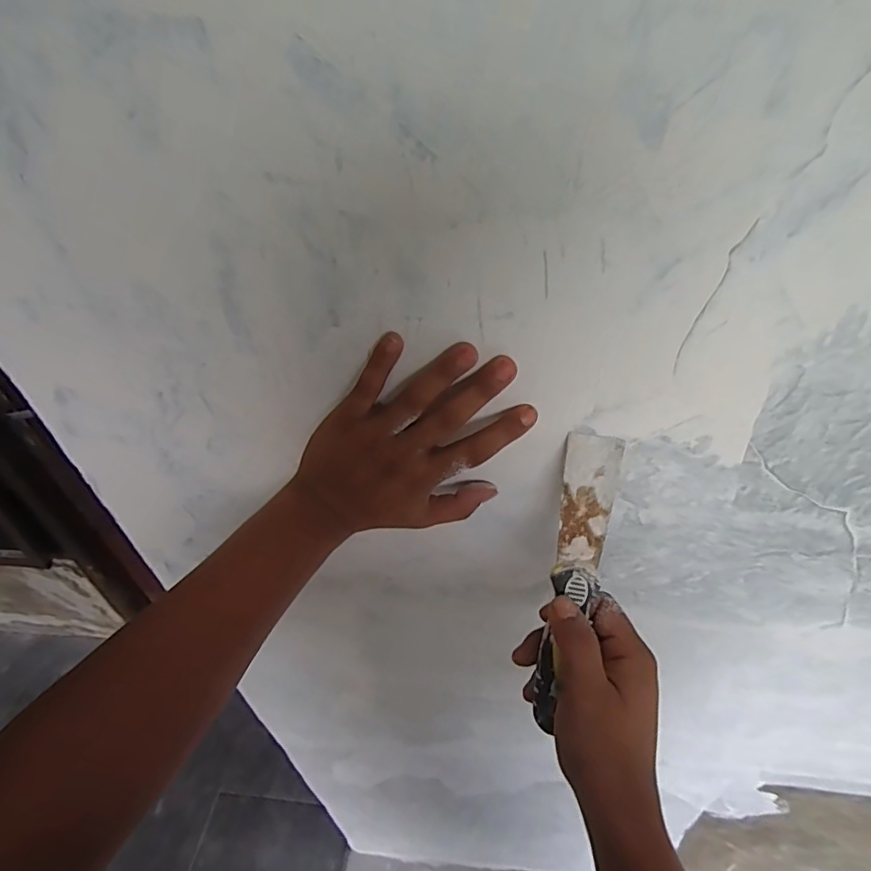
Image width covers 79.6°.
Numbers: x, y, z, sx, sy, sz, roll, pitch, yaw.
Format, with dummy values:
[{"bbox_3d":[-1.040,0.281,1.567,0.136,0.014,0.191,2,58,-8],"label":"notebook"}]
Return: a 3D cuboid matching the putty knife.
[{"bbox_3d":[0.090,0.094,0.348,0.035,0.014,0.190,12,86,19],"label":"putty knife"}]

